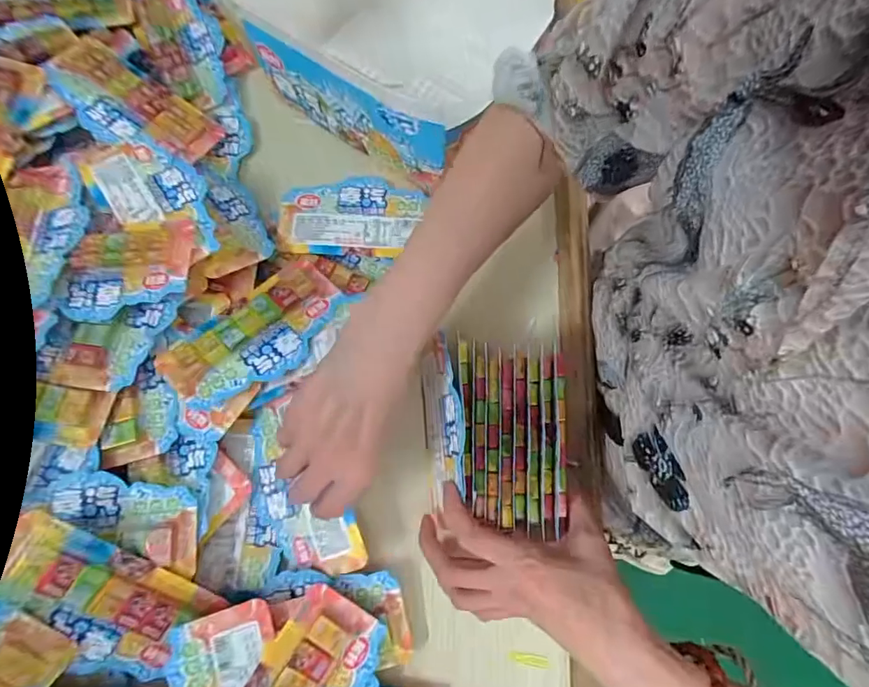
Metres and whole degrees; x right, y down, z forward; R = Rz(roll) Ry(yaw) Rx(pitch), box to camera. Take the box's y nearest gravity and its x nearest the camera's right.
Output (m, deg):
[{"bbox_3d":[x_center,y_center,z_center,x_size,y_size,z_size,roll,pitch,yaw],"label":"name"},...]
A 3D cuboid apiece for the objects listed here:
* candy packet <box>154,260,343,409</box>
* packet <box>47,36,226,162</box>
[{"bbox_3d":[-0.140,-0.008,0.374,0.139,0.018,0.075,-42,79,-10],"label":"candy packet"},{"bbox_3d":[-0.272,-0.212,0.424,0.143,0.018,0.077,29,77,-7],"label":"packet"}]

